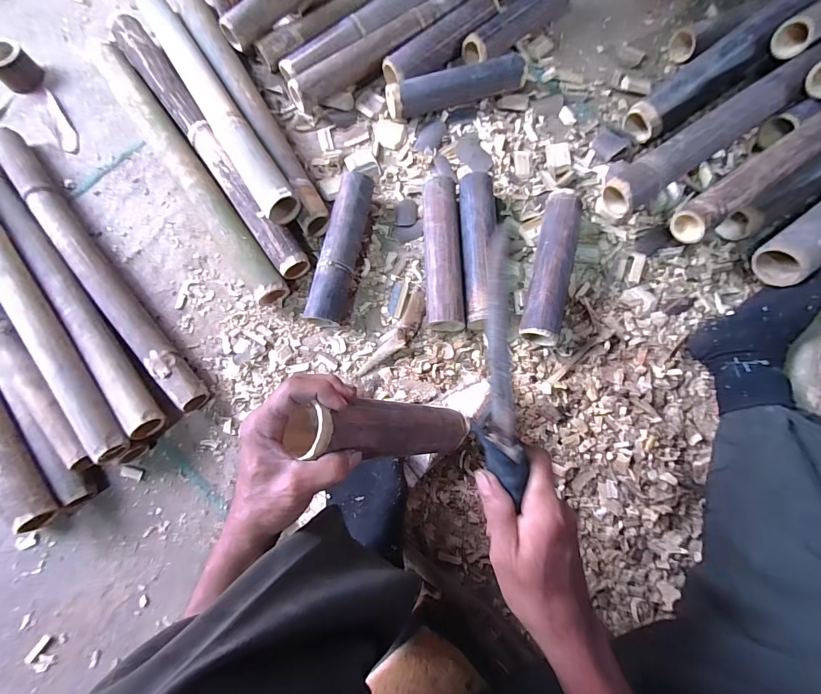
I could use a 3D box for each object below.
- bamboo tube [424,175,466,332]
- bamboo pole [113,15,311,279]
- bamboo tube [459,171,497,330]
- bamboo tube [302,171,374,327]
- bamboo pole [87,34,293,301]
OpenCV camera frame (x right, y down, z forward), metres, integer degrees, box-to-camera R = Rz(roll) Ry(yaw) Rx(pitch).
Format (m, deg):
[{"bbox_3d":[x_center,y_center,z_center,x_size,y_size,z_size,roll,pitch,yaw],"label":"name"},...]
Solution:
[{"bbox_3d":[0.054,-0.156,0.625,0.059,0.055,0.262,-2,78,1],"label":"bamboo tube"},{"bbox_3d":[-0.371,-0.374,0.677,0.051,0.066,0.624,-36,79,-6],"label":"bamboo pole"},{"bbox_3d":[0.116,-0.163,0.619,0.056,0.061,0.259,-1,78,1],"label":"bamboo tube"},{"bbox_3d":[-0.119,-0.163,0.622,0.053,0.070,0.257,13,79,4],"label":"bamboo tube"},{"bbox_3d":[-0.401,-0.321,0.665,0.054,0.065,0.612,-36,79,-6],"label":"bamboo pole"}]

